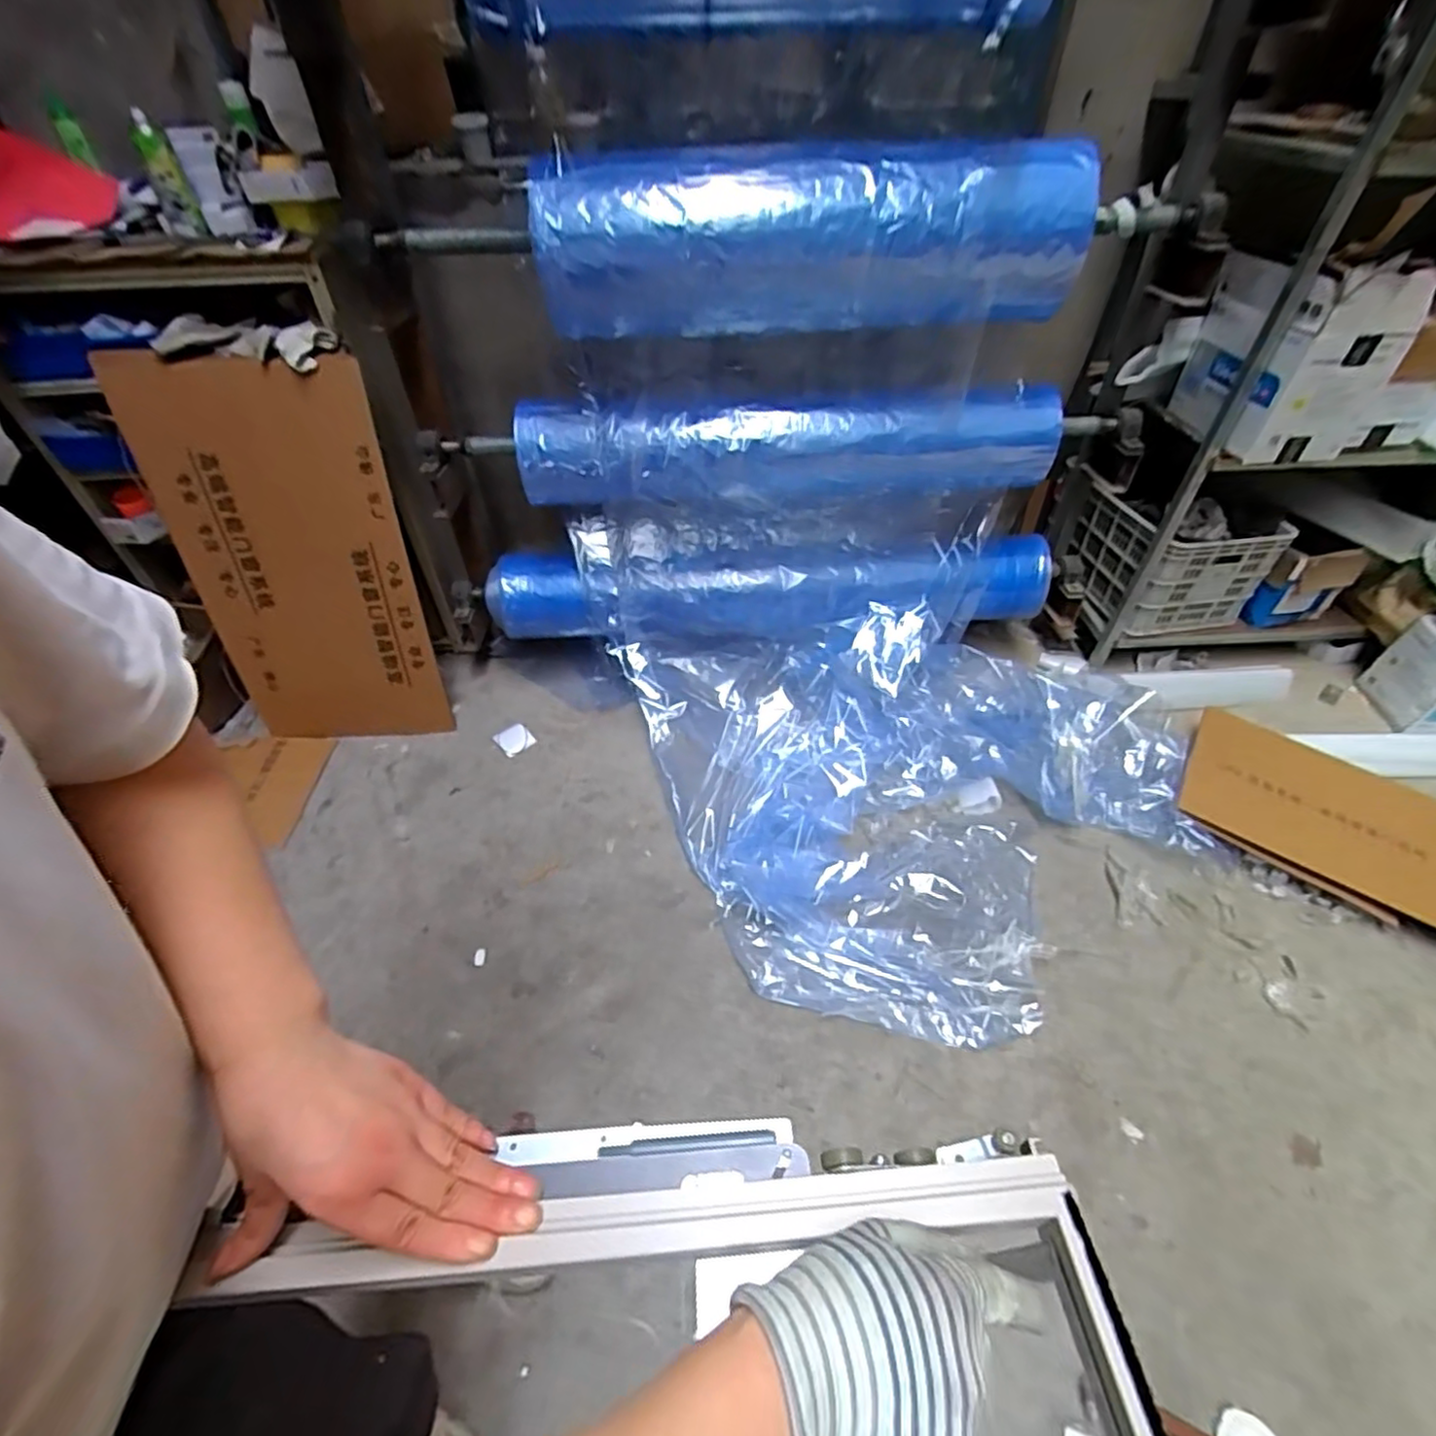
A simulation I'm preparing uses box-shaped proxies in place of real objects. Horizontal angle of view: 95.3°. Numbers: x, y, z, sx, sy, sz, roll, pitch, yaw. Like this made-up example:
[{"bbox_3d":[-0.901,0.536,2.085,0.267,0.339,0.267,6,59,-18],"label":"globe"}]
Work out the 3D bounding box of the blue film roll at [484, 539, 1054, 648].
[{"bbox_3d":[0.141,-0.327,1.718,1.486,0.227,0.194,-2,45,0],"label":"blue film roll"}]

